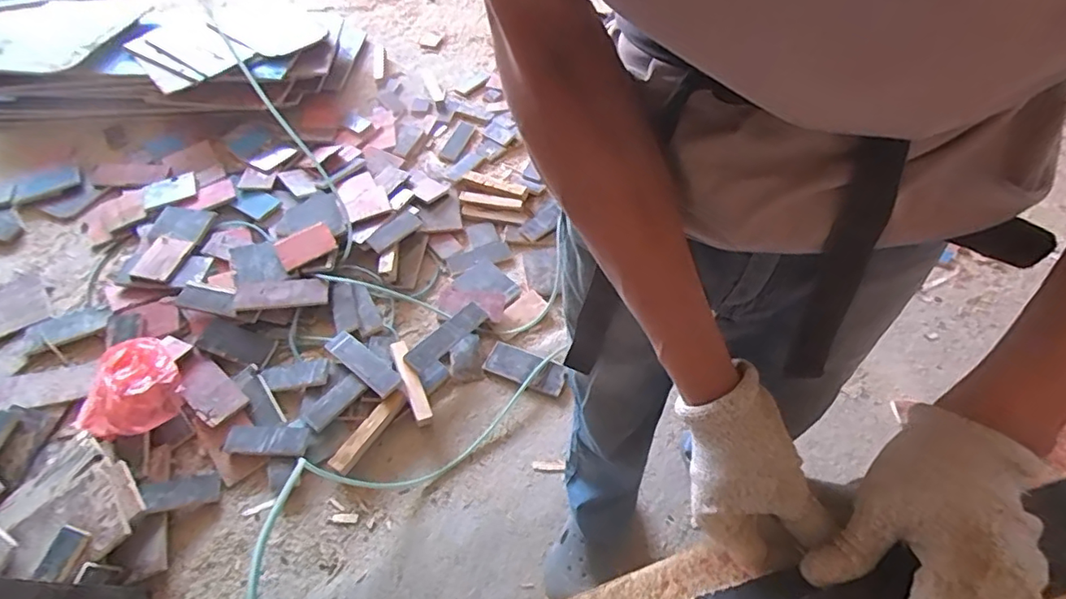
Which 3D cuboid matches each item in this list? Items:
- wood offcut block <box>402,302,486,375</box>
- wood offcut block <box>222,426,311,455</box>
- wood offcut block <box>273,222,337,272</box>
[{"bbox_3d":[-0.206,0.088,1.364,0.243,0.016,0.056,-43,101,-36],"label":"wood offcut block"},{"bbox_3d":[-0.575,0.308,1.226,0.170,0.029,0.061,1,53,1],"label":"wood offcut block"},{"bbox_3d":[-0.607,-0.143,1.501,0.142,0.022,0.085,-33,92,-20],"label":"wood offcut block"}]

